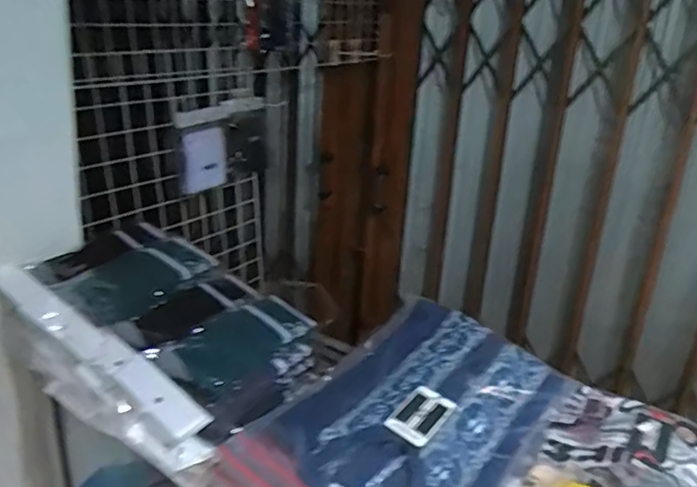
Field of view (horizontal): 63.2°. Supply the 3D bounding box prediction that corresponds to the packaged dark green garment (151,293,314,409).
[{"bbox_3d":[-0.151,0.135,0.791,0.098,0.024,0.218,35,37,19],"label":"packaged dark green garment"}]

